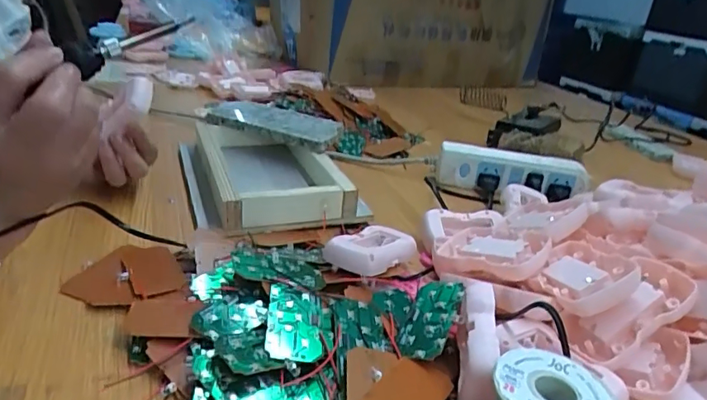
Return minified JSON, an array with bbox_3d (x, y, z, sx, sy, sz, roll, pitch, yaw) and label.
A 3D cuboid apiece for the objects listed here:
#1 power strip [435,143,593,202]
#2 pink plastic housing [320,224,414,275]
[{"bbox_3d":[0.207,-0.041,0.667,0.190,0.044,0.025,9,25,6],"label":"power strip"},{"bbox_3d":[0.017,0.041,0.448,0.046,0.019,0.080,25,30,35],"label":"pink plastic housing"}]

